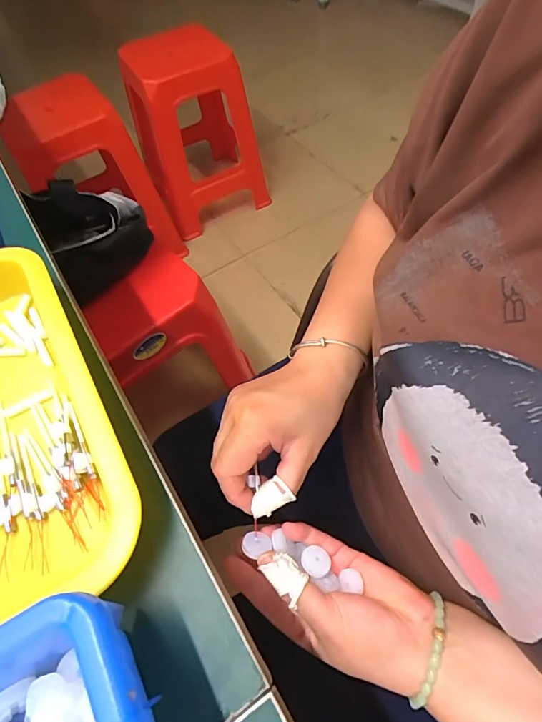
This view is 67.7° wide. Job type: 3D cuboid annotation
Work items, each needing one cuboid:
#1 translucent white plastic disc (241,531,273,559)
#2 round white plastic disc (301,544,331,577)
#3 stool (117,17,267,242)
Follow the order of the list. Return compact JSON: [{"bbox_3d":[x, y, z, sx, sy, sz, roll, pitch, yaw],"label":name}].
[{"bbox_3d":[-0.010,0.129,0.286,0.021,0.004,0.017,-8,28,-17],"label":"translucent white plastic disc"},{"bbox_3d":[0.032,0.144,0.290,0.019,0.004,0.019,-2,59,4],"label":"round white plastic disc"},{"bbox_3d":[-0.245,-0.738,1.292,0.362,0.433,0.373,-24,60,-10],"label":"stool"}]

